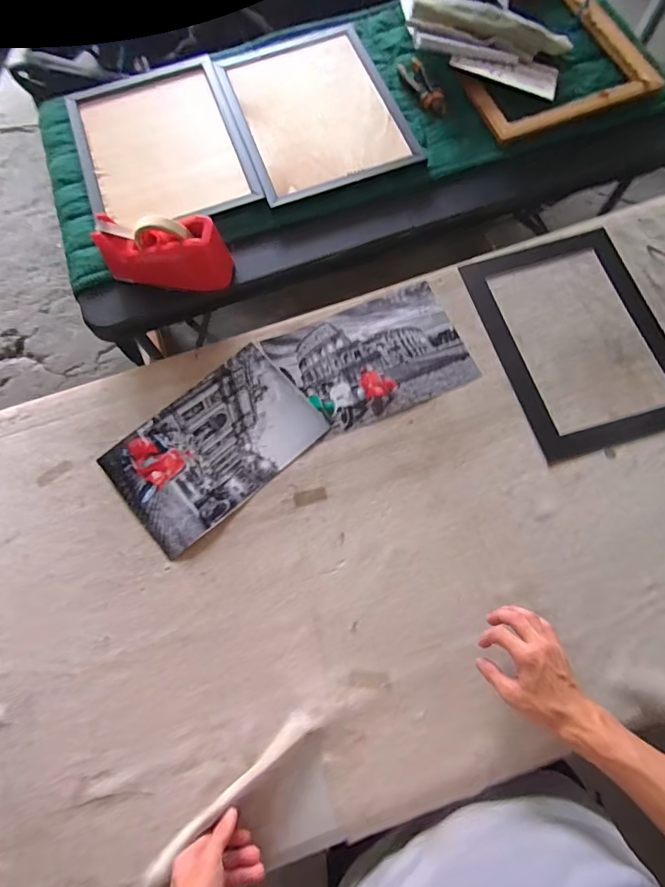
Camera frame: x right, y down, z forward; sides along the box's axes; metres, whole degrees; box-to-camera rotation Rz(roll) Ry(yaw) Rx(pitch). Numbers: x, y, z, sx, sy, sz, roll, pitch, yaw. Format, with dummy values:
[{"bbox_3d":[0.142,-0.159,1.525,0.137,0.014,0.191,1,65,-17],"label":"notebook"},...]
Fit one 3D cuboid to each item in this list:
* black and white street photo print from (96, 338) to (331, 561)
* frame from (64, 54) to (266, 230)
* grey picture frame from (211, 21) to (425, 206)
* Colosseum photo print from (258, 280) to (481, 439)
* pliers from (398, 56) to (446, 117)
[{"bbox_3d":[-0.180,0.000,0.691,0.301,0.007,0.200,-40,75,-12],"label":"black and white street photo print"},{"bbox_3d":[-0.342,-0.594,0.882,0.309,0.025,0.454,-19,72,-4],"label":"frame"},{"bbox_3d":[-0.043,-0.685,0.899,0.306,0.019,0.433,-20,72,-4],"label":"grey picture frame"},{"bbox_3d":[0.066,-0.139,0.728,0.289,0.008,0.202,-22,70,-5],"label":"Colosseum photo print"},{"bbox_3d":[0.185,-0.726,0.909,0.045,0.021,0.161,-25,70,-6],"label":"pliers"}]

